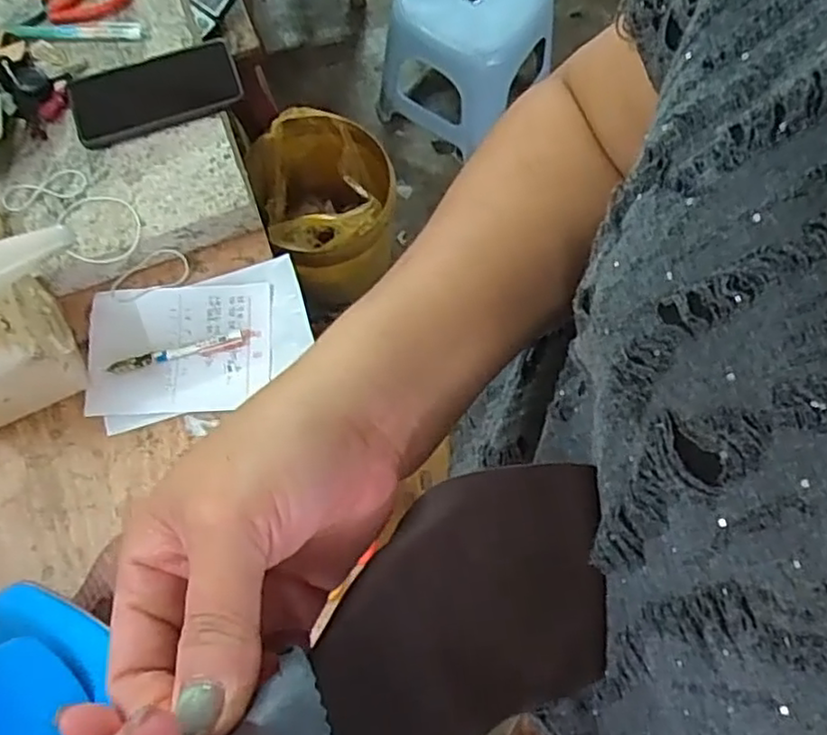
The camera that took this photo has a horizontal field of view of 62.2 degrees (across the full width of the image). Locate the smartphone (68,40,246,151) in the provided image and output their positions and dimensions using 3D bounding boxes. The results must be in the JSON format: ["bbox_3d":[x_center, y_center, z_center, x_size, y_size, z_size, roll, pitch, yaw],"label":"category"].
[{"bbox_3d":[-0.259,-0.276,0.685,0.163,0.012,0.085,-20,75,-5],"label":"smartphone"}]

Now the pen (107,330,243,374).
[{"bbox_3d":[-0.231,-0.015,0.667,0.129,0.013,0.015,-15,75,-4],"label":"pen"}]

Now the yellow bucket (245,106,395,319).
[{"bbox_3d":[-0.152,-0.297,1.326,0.247,0.310,0.273,-19,75,-5],"label":"yellow bucket"}]

